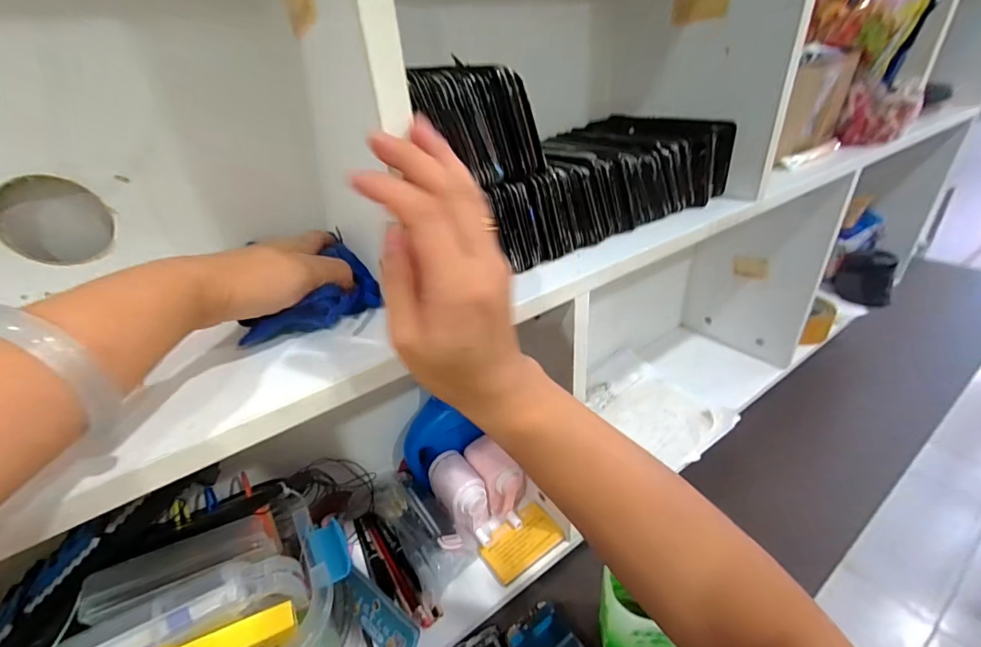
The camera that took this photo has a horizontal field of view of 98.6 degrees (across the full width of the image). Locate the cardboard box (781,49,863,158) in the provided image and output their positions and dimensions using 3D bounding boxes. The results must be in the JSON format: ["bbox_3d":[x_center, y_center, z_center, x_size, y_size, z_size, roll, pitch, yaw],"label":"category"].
[{"bbox_3d":[0.405,-0.270,0.522,0.140,0.101,0.021,-28,37,-30],"label":"cardboard box"}]

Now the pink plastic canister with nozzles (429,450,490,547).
[{"bbox_3d":[-0.033,0.209,0.505,0.047,0.082,0.088,-24,36,-26],"label":"pink plastic canister with nozzles"}]

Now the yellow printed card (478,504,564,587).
[{"bbox_3d":[0.037,0.258,0.500,0.091,0.010,0.056,-24,36,-27],"label":"yellow printed card"}]

